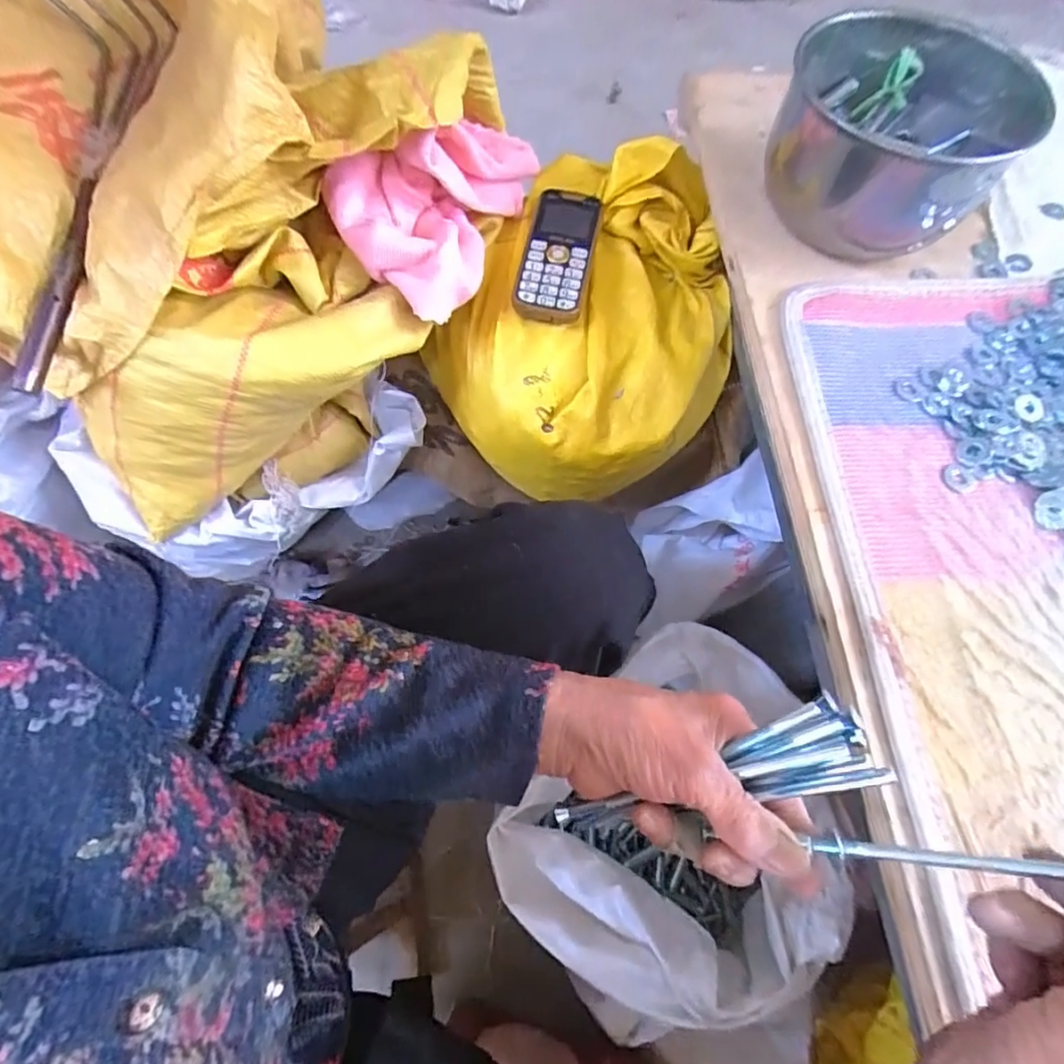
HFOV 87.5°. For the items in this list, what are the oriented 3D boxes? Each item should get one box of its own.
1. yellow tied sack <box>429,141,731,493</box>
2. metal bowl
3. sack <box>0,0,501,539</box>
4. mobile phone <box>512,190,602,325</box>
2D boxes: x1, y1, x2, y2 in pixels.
[{"bbox_3d":[0.064,-0.185,0.507,0.238,0.146,0.300,34,71,11],"label":"yellow tied sack"},{"bbox_3d":[0.266,-0.300,0.416,0.155,0.092,0.163,1,66,-2],"label":"metal bowl"},{"bbox_3d":[-0.237,-0.230,0.450,0.361,0.271,0.323,8,68,1],"label":"sack"},{"bbox_3d":[0.021,-0.231,0.467,0.056,0.019,0.122,11,75,4],"label":"mobile phone"}]

